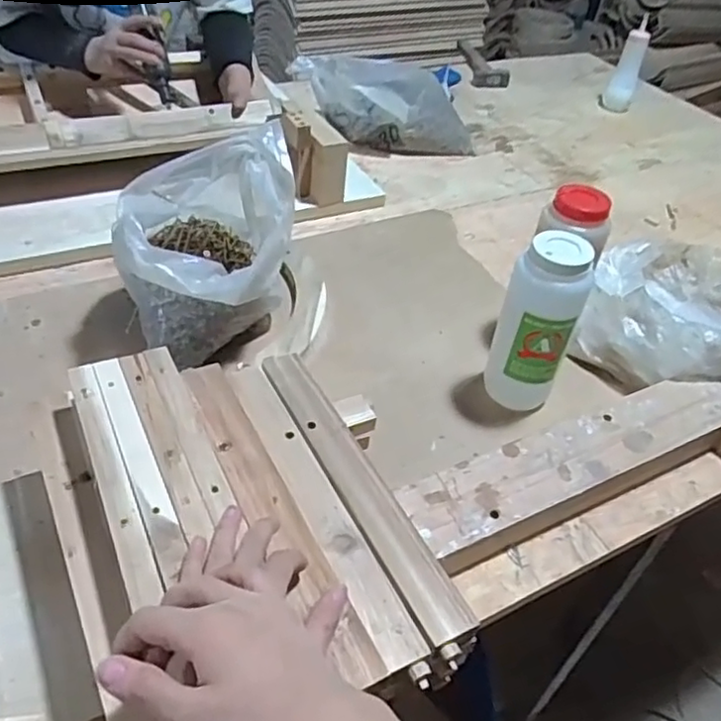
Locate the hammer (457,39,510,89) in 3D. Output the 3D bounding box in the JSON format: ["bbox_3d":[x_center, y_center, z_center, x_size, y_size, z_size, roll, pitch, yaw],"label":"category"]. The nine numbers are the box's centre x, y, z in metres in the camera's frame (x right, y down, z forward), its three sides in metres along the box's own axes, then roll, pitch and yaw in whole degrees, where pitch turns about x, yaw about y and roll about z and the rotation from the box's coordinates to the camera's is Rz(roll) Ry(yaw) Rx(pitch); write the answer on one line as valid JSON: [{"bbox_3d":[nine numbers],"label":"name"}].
[{"bbox_3d":[0.308,-0.763,1.658,0.073,0.048,0.219,-1,43,-9],"label":"hammer"}]

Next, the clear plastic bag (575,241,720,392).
[{"bbox_3d":[0.424,-0.073,0.876,0.239,0.085,0.250,11,43,4],"label":"clear plastic bag"}]

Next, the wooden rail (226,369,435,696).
[{"bbox_3d":[-0.038,0.110,0.539,0.037,0.018,0.328,-16,48,-24],"label":"wooden rail"}]

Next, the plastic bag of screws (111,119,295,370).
[{"bbox_3d":[-0.179,-0.132,0.768,0.190,0.229,0.227,4,43,-4],"label":"plastic bag of screws"}]

